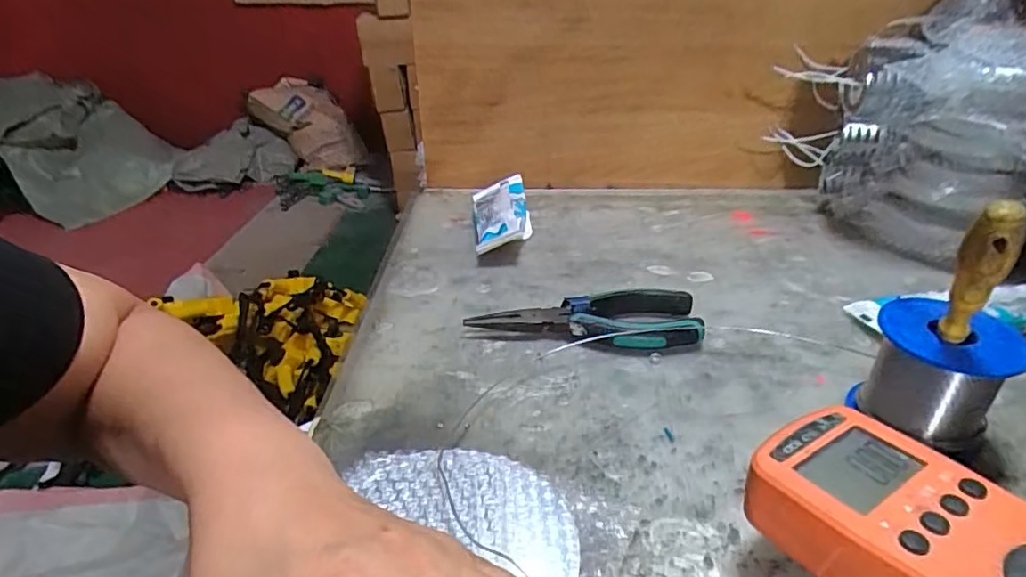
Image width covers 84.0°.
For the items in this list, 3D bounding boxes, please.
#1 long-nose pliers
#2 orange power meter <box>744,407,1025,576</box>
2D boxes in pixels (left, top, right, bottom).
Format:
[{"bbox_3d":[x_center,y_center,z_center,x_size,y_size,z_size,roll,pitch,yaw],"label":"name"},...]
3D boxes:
[{"bbox_3d":[0.050,0.021,0.401,0.156,0.018,0.055,-1,30,0],"label":"long-nose pliers"},{"bbox_3d":[0.152,0.091,0.201,0.061,0.035,0.123,-20,35,-29],"label":"orange power meter"}]

